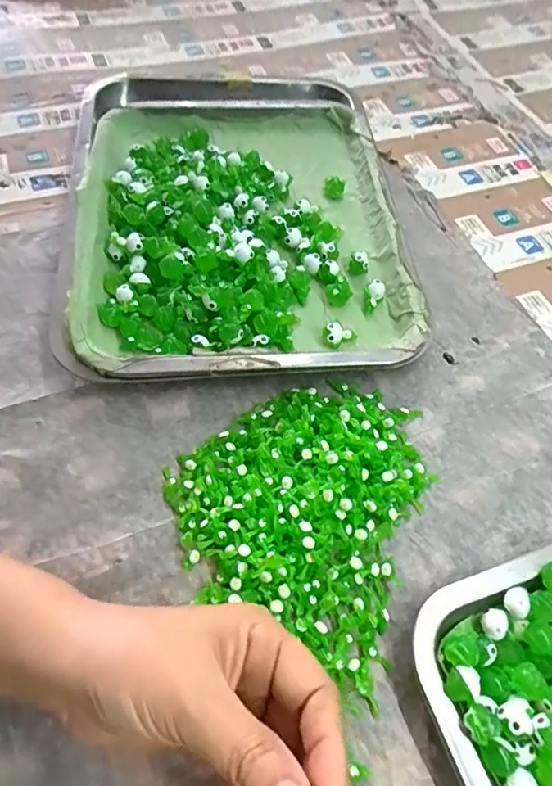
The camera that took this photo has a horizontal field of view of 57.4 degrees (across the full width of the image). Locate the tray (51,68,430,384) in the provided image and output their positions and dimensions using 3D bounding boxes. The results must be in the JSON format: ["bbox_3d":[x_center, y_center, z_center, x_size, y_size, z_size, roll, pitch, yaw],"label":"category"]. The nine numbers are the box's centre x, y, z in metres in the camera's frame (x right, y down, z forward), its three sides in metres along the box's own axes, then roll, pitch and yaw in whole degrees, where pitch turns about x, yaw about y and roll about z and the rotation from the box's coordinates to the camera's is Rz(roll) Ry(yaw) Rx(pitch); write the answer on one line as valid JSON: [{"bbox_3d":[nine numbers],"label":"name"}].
[{"bbox_3d":[-0.039,-0.161,0.420,0.256,0.033,0.354,-3,59,-5],"label":"tray"}]

